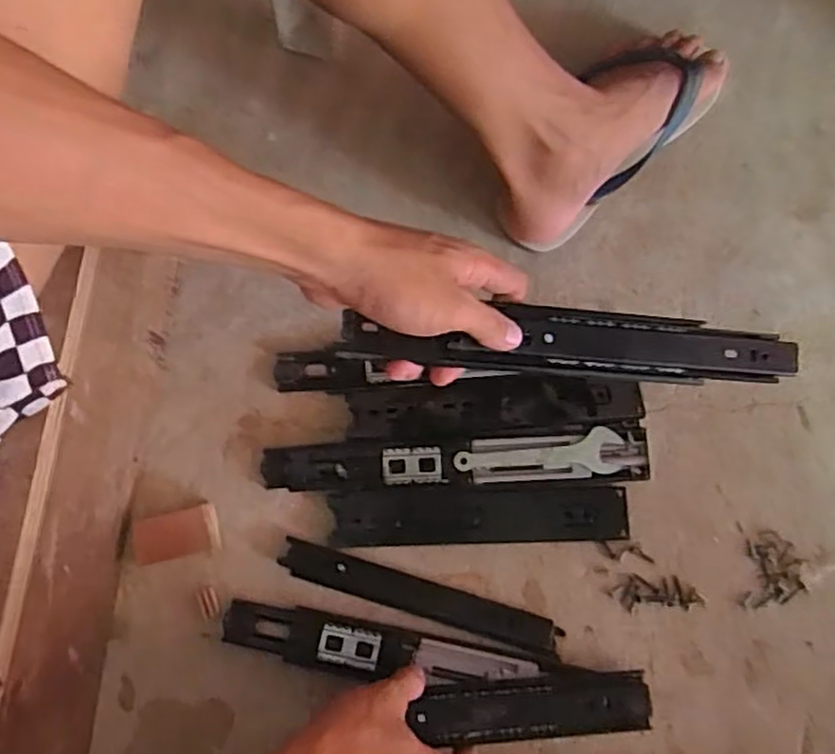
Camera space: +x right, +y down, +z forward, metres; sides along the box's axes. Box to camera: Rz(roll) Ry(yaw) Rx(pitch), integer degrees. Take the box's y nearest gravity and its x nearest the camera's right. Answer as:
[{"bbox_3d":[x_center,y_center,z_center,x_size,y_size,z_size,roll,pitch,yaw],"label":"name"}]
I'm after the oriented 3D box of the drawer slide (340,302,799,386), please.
[{"bbox_3d":[0.106,-0.021,0.458,0.304,0.020,0.043,2,79,-11],"label":"drawer slide"}]

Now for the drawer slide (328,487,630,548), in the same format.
[{"bbox_3d":[0.050,0.115,0.583,0.240,0.017,0.045,-1,80,0],"label":"drawer slide"}]

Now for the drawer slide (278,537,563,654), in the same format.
[{"bbox_3d":[0.002,0.181,0.574,0.228,0.009,0.029,17,80,4],"label":"drawer slide"}]

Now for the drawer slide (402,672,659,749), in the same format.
[{"bbox_3d":[0.090,0.260,0.550,0.183,0.017,0.043,0,79,-10],"label":"drawer slide"}]

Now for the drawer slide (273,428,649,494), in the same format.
[{"bbox_3d":[0.030,0.073,0.588,0.316,0.022,0.044,-3,80,0],"label":"drawer slide"}]

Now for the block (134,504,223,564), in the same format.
[{"bbox_3d":[-0.198,0.131,0.583,0.065,0.023,0.037,-14,80,-2],"label":"block"}]

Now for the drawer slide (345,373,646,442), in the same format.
[{"bbox_3d":[0.064,0.023,0.588,0.243,0.008,0.047,-4,80,0],"label":"drawer slide"}]

